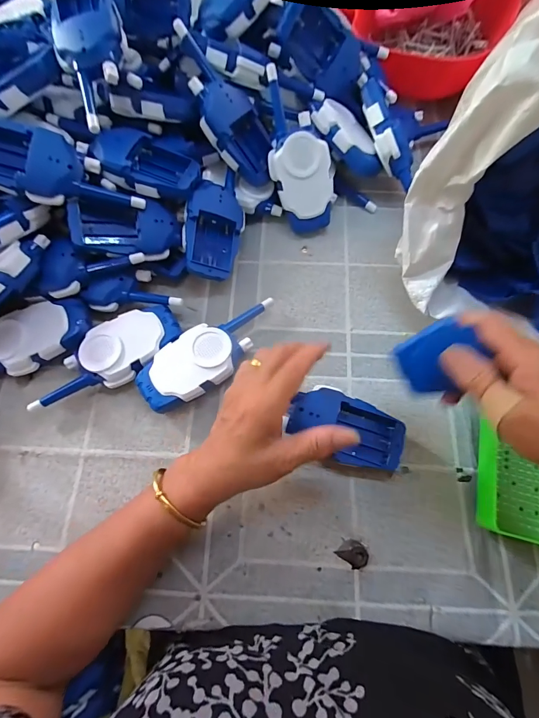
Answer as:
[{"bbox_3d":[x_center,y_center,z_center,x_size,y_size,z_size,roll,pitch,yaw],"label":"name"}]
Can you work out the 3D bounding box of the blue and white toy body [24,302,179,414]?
[{"bbox_3d":[-0.174,0.001,0.372,0.162,0.038,0.063,-35,73,-9],"label":"blue and white toy body"}]

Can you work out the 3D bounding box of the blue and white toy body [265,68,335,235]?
[{"bbox_3d":[0.033,-0.230,0.390,0.062,0.028,0.161,-25,116,-9],"label":"blue and white toy body"}]

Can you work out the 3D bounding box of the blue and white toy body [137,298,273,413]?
[{"bbox_3d":[-0.059,-0.005,0.364,0.158,0.033,0.061,-33,72,-9],"label":"blue and white toy body"}]

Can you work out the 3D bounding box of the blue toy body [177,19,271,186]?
[{"bbox_3d":[-0.043,-0.276,0.377,0.069,0.029,0.162,-47,120,-15],"label":"blue toy body"}]

